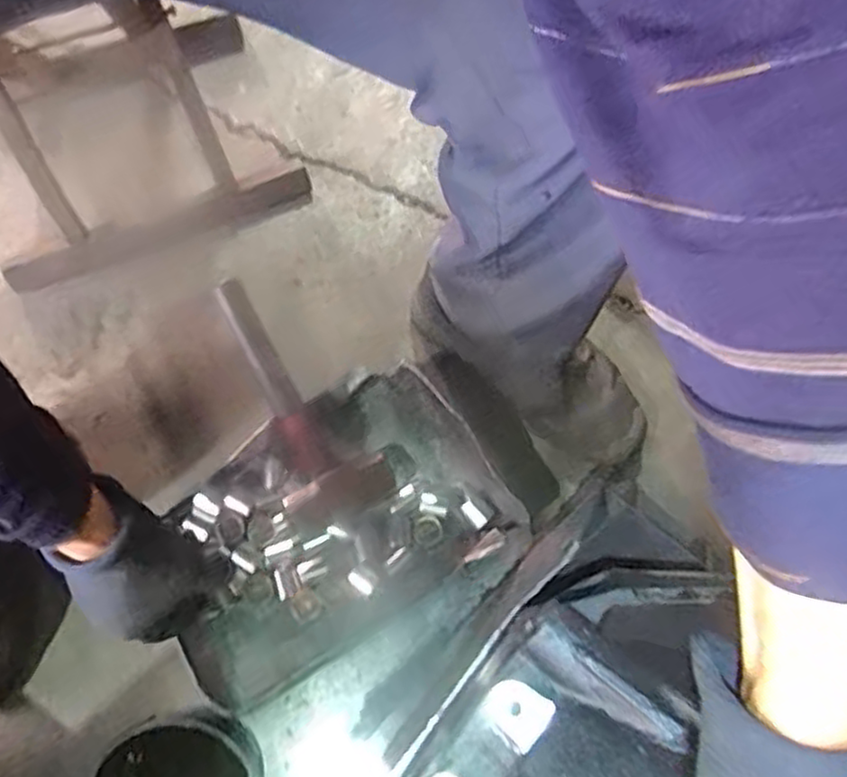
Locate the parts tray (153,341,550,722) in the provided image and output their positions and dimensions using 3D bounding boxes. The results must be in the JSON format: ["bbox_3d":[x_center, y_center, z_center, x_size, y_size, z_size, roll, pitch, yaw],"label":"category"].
[{"bbox_3d":[-0.062,0.109,0.668,0.370,0.071,0.205,-32,74,-13],"label":"parts tray"}]

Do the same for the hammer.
[{"bbox_3d":[-0.134,0.012,0.697,0.098,0.040,0.259,-31,74,-12],"label":"hammer"}]

